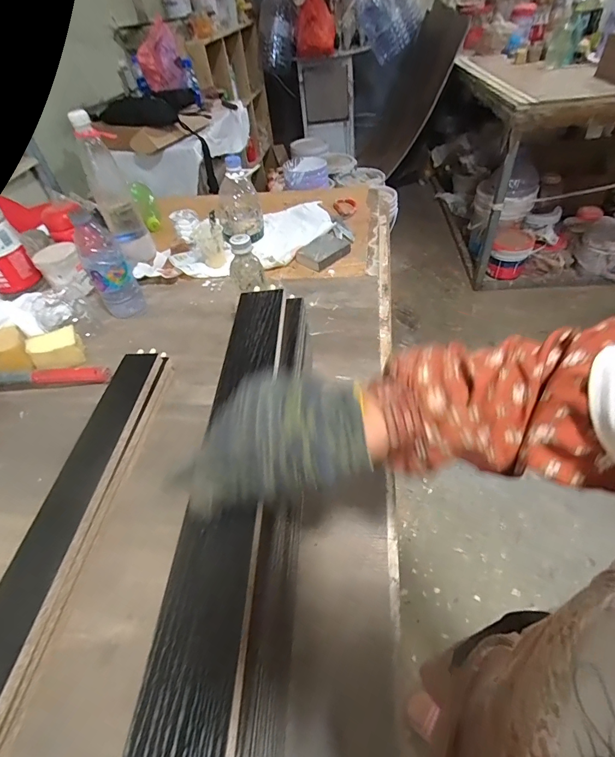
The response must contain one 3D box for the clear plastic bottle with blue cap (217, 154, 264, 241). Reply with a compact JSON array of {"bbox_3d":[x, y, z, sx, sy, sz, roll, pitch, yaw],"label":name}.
[{"bbox_3d":[-0.158,-0.400,0.852,0.105,0.161,0.103,-12,47,-5],"label":"clear plastic bottle with blue cap"}]

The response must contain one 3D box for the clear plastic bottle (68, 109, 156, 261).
[{"bbox_3d":[-0.392,-0.379,0.769,0.079,0.248,0.082,-28,50,-17],"label":"clear plastic bottle"}]

